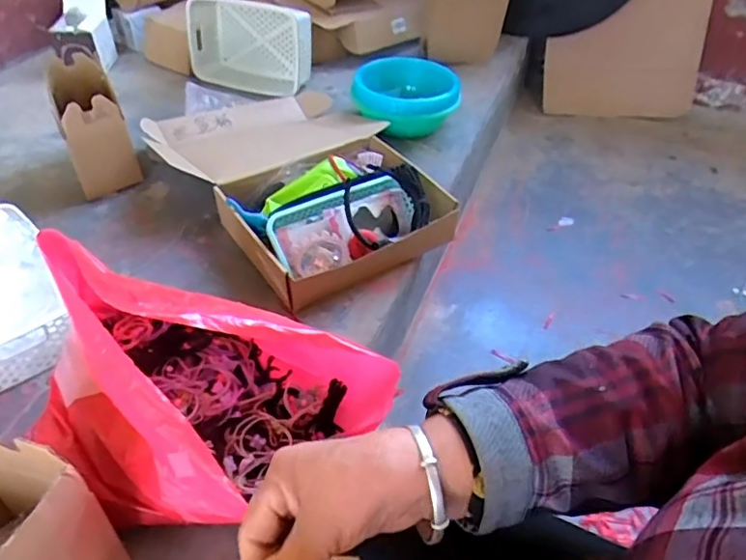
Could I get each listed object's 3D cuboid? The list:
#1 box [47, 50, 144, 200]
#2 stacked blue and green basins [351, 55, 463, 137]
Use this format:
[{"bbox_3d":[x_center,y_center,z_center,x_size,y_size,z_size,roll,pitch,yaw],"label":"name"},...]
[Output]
[{"bbox_3d":[-0.530,-0.287,1.083,0.104,0.176,0.216,-21,47,-23],"label":"box"},{"bbox_3d":[0.065,-0.404,1.268,0.215,0.112,0.172,29,49,26],"label":"stacked blue and green basins"}]

